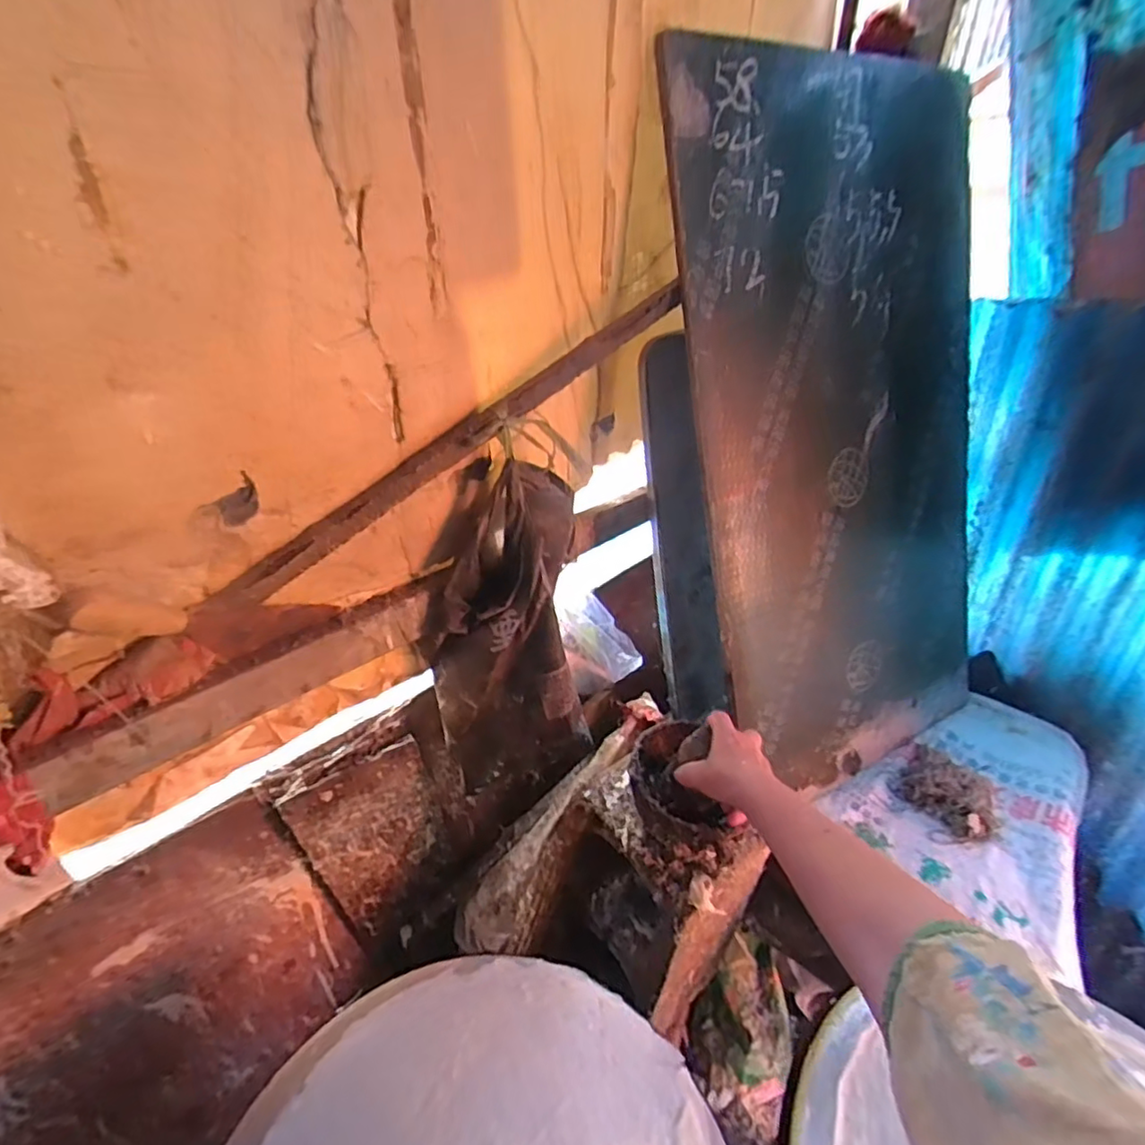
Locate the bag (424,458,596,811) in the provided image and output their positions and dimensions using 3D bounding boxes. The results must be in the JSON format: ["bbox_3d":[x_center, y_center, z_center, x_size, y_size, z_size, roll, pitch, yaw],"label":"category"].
[{"bbox_3d":[-0.044,0.082,0.672,0.194,0.350,0.112,-28,42,-36],"label":"bag"}]

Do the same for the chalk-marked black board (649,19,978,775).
[{"bbox_3d":[0.378,-0.155,0.790,0.507,0.864,0.028,-18,18,-24],"label":"chalk-marked black board"}]

